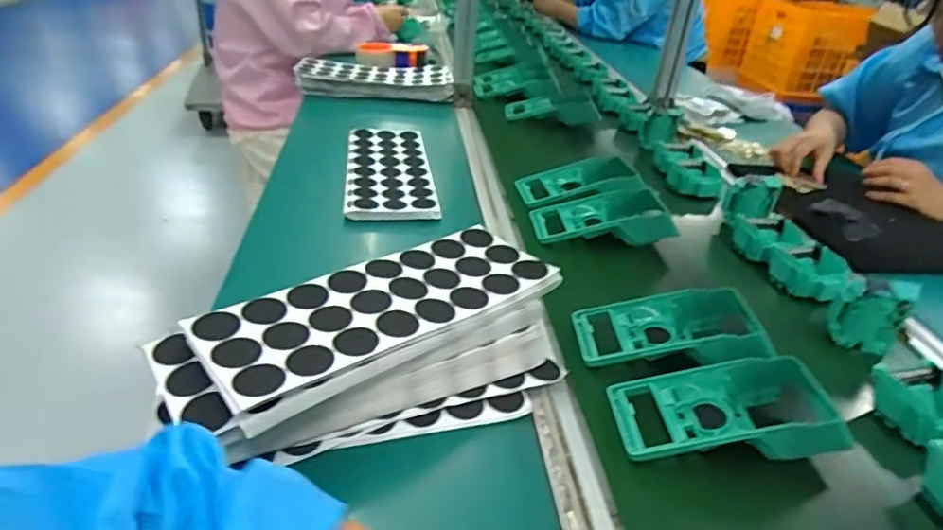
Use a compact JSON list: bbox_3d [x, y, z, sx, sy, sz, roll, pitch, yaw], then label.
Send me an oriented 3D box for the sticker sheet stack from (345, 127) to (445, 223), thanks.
[{"bbox_3d":[-0.125,-0.146,0.902,0.124,0.020,0.291,0,33,-9],"label":"sticker sheet stack"}]

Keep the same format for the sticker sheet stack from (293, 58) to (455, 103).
[{"bbox_3d":[-0.202,-0.385,1.245,0.318,0.051,0.115,-1,33,-11],"label":"sticker sheet stack"}]

